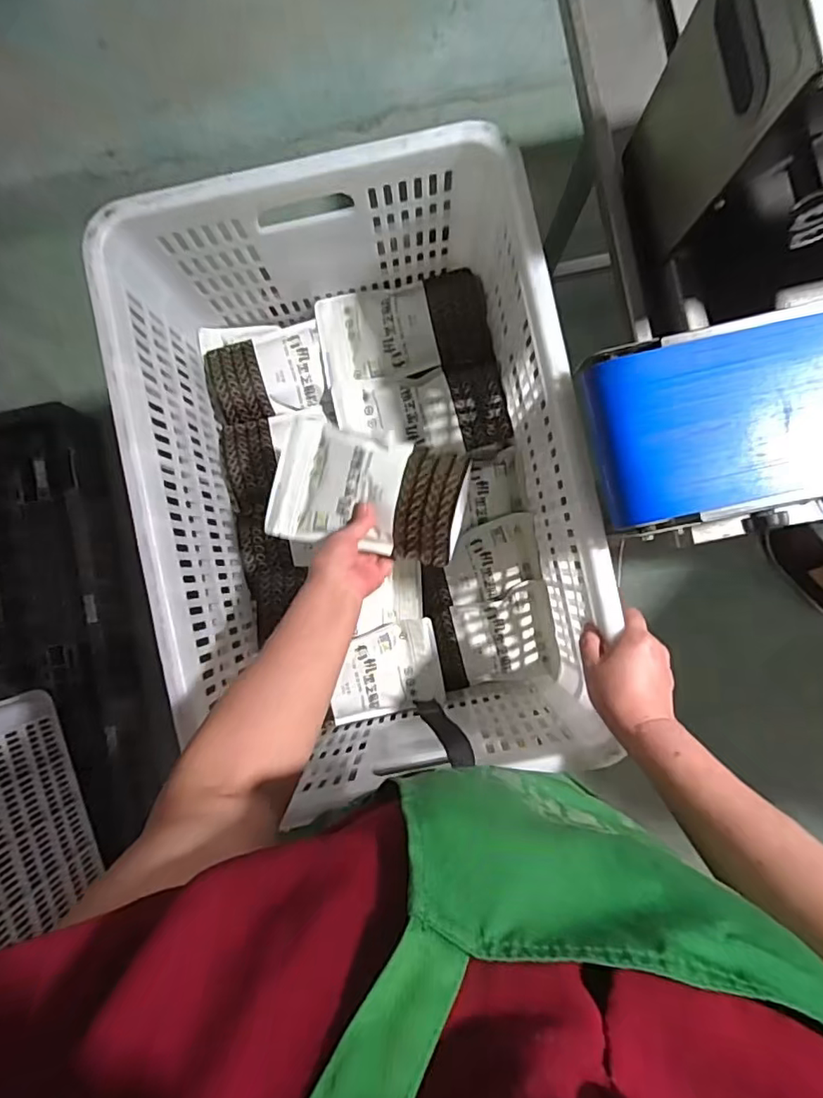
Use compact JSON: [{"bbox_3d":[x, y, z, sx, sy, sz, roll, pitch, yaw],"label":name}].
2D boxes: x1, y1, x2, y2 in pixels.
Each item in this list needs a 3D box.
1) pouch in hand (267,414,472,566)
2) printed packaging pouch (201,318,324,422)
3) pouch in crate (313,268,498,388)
[{"bbox_3d":[-0.049,-0.064,0.607,0.212,0.028,0.130,11,92,18],"label":"pouch in hand"},{"bbox_3d":[-0.198,-0.250,0.756,0.152,0.053,0.139,-13,88,0],"label":"printed packaging pouch"},{"bbox_3d":[-0.011,-0.295,0.730,0.226,0.037,0.138,-3,88,1],"label":"pouch in crate"}]

